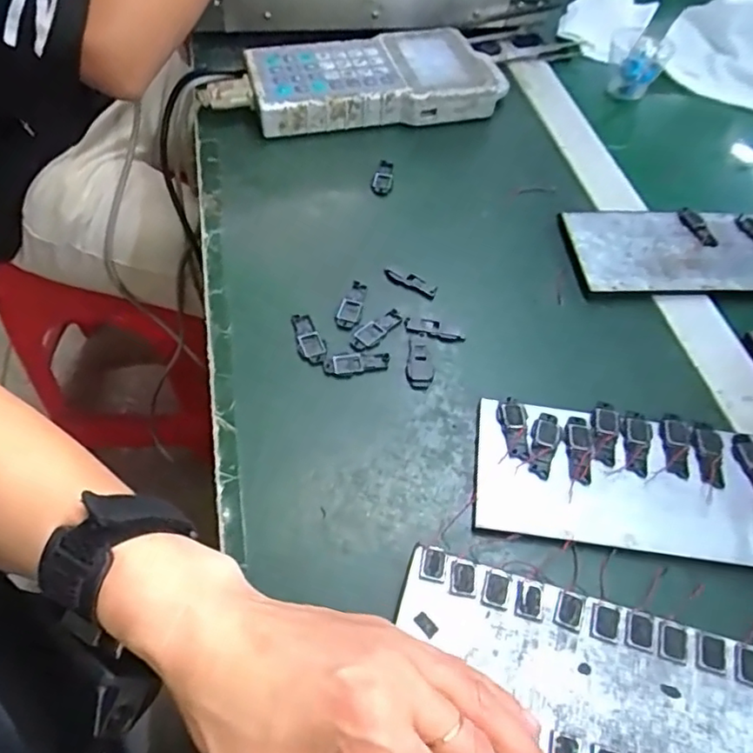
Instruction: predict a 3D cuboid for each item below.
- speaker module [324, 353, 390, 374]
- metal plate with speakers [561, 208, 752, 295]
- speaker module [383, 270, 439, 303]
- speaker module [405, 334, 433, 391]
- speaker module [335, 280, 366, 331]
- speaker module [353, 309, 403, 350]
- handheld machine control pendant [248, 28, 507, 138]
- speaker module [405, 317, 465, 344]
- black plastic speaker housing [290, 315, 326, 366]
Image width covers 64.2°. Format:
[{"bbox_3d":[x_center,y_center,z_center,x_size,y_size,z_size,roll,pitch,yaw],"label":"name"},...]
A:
[{"bbox_3d":[-0.012,-0.009,0.369,0.039,0.004,0.012,-3,55,-4],"label":"speaker module"},{"bbox_3d":[0.235,-0.093,0.438,0.184,0.011,0.079,-3,55,-4],"label":"metal plate with speakers"},{"bbox_3d":[0.023,-0.064,0.410,0.039,0.004,0.013,27,58,17],"label":"speaker module"},{"bbox_3d":[0.026,-0.010,0.371,0.016,0.004,0.040,2,54,0],"label":"speaker module"},{"bbox_3d":[-0.016,-0.048,0.395,0.014,0.004,0.038,14,55,8],"label":"speaker module"},{"bbox_3d":[0.000,-0.031,0.385,0.037,0.004,0.014,-36,63,-24],"label":"speaker module"},{"bbox_3d":[0.003,-0.260,0.529,0.224,0.036,0.107,-12,56,-10],"label":"handheld machine control pendant"},{"bbox_3d":[0.037,-0.031,0.385,0.039,0.004,0.013,14,55,8],"label":"speaker module"},{"bbox_3d":[-0.043,-0.024,0.377,0.016,0.005,0.038,-18,57,-14],"label":"black plastic speaker housing"}]

